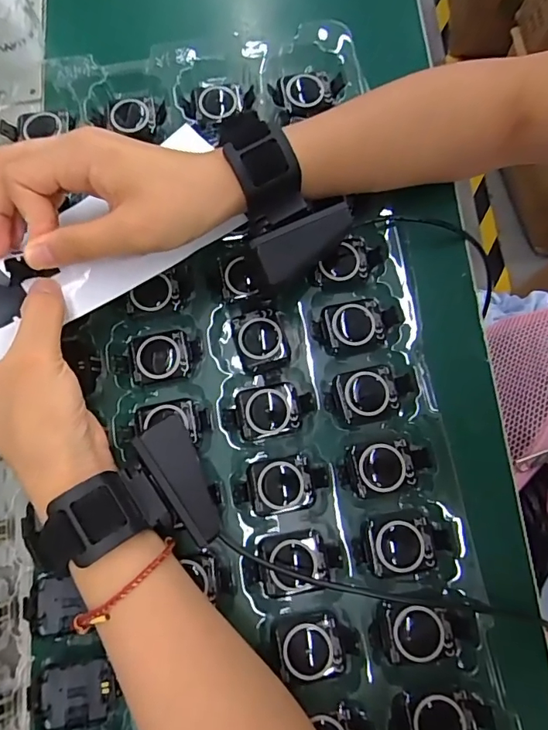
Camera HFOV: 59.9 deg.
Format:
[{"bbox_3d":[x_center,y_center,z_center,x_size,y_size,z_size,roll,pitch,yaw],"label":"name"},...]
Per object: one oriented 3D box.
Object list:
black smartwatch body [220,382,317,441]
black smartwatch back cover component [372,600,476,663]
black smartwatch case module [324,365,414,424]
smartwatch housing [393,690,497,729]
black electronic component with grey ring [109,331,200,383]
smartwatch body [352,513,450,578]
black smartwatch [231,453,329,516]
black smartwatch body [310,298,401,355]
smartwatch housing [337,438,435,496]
[{"bbox_3d":[-0.004,0.028,0.299,0.057,0.009,0.032,-10,77,-2],"label":"black smartwatch body"},{"bbox_3d":[0.082,0.150,0.264,0.055,0.009,0.031,2,77,1],"label":"black smartwatch back cover component"},{"bbox_3d":[0.059,0.018,0.302,0.054,0.008,0.032,-11,77,-2],"label":"black smartwatch case module"},{"bbox_3d":[0.092,0.194,0.257,0.051,0.006,0.029,-6,77,-1],"label":"smartwatch housing"},{"bbox_3d":[-0.076,-0.005,0.310,0.053,0.013,0.033,-5,77,-1],"label":"black electronic component with grey ring"},{"bbox_3d":[0.074,0.106,0.279,0.053,0.006,0.033,-5,77,-1],"label":"smartwatch body"},{"bbox_3d":[0.004,0.073,0.290,0.057,0.006,0.032,-9,77,-2],"label":"black smartwatch"},{"bbox_3d":[0.052,-0.027,0.314,0.056,0.015,0.033,-13,77,-3],"label":"black smartwatch body"},{"bbox_3d":[0.067,0.062,0.290,0.054,0.009,0.030,-7,77,-1],"label":"smartwatch housing"}]

